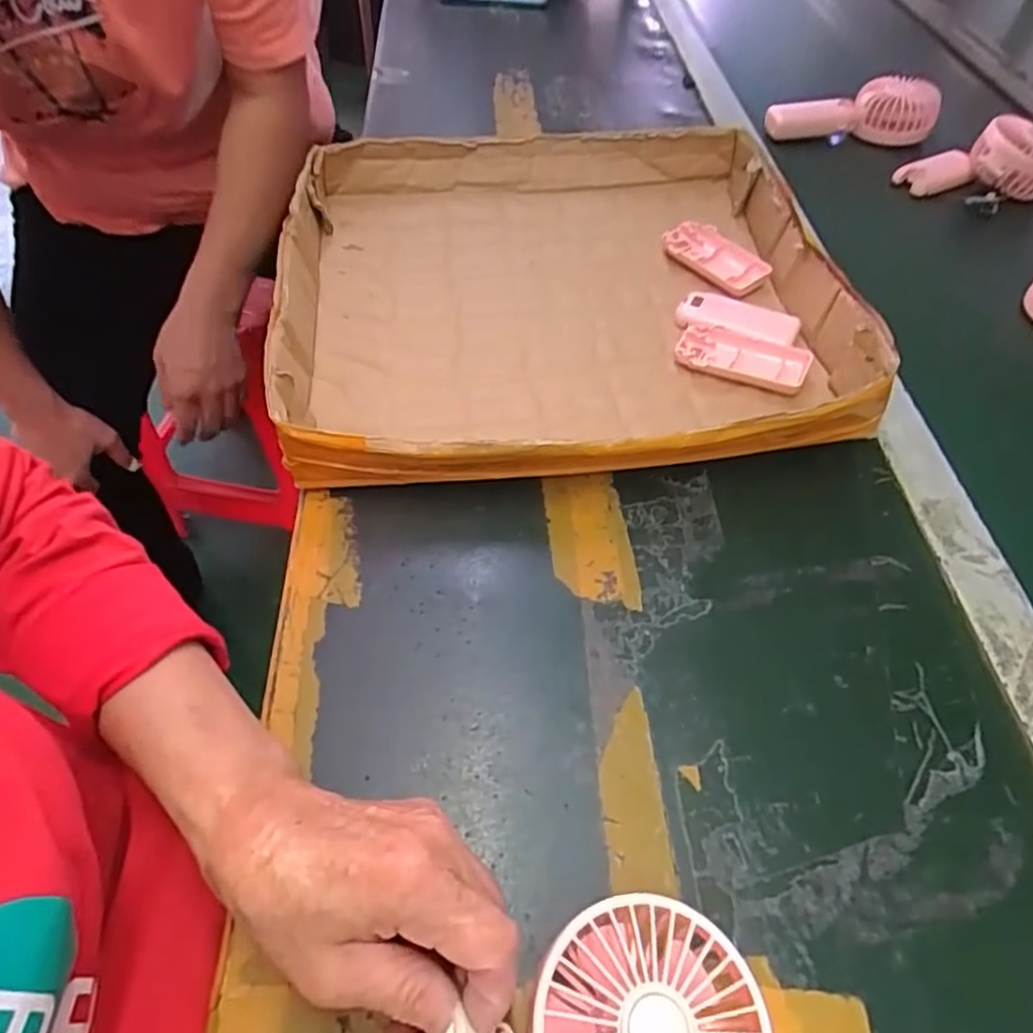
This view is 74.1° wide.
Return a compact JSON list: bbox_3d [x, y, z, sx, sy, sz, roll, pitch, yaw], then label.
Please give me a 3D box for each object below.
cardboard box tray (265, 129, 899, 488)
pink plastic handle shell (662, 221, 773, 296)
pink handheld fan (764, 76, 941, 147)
[{"bbox_3d":[0.027,-0.180,0.539,0.406,0.068,0.372,-5,54,-5],"label":"cardboard box tray"},{"bbox_3d":[0.171,-0.226,0.595,0.046,0.017,0.091,-33,60,-23],"label":"pink plastic handle shell"},{"bbox_3d":[0.367,-0.448,0.750,0.172,0.060,0.051,10,54,6],"label":"pink handheld fan"}]

